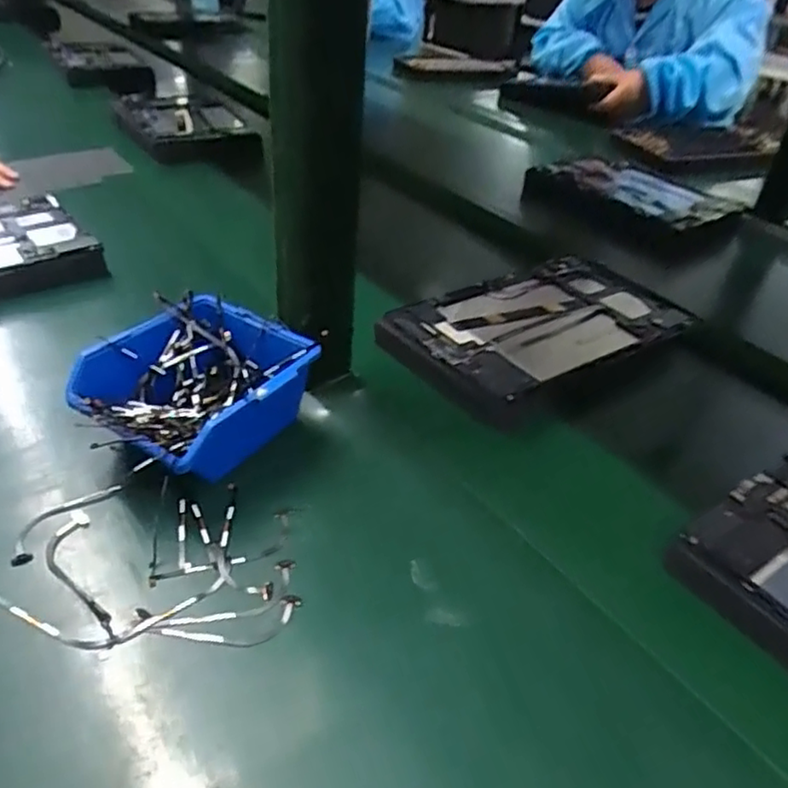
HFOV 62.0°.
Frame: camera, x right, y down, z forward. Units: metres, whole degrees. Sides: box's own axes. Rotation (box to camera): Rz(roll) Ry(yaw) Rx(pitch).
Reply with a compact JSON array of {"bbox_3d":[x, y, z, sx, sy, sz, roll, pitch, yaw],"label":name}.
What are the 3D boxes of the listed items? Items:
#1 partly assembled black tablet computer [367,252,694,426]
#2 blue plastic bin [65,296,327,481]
[{"bbox_3d":[0.129,-0.065,0.571,0.257,0.017,0.149,-22,45,-30],"label":"partly assembled black tablet computer"},{"bbox_3d":[-0.128,0.001,0.431,0.114,0.062,0.130,27,43,27],"label":"blue plastic bin"}]

